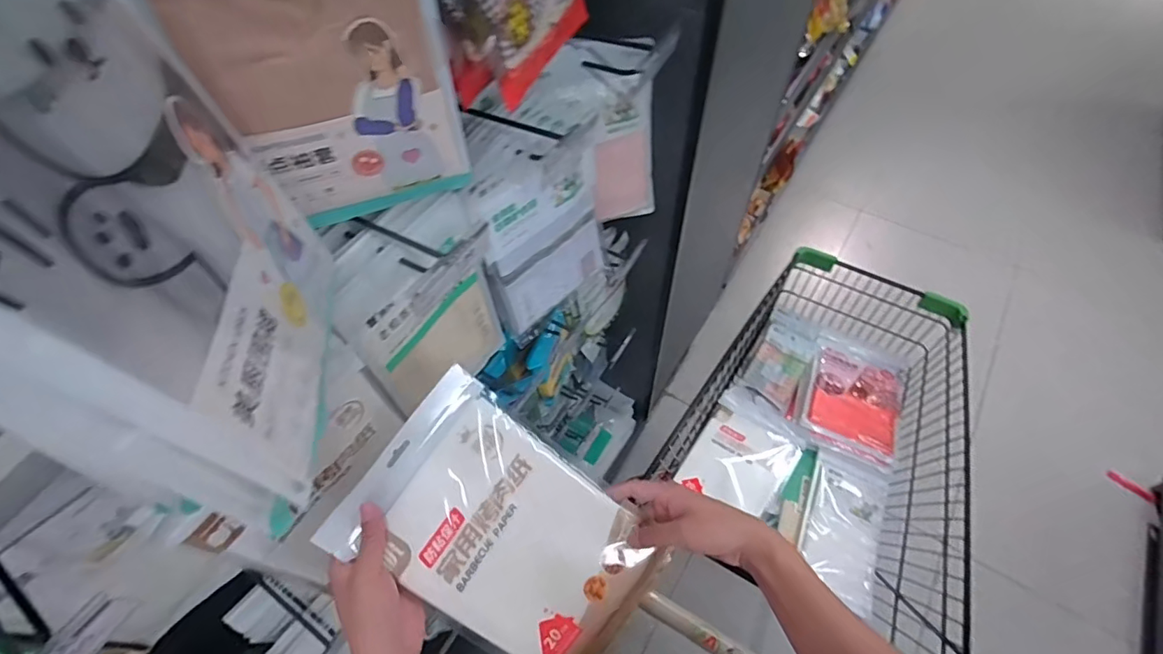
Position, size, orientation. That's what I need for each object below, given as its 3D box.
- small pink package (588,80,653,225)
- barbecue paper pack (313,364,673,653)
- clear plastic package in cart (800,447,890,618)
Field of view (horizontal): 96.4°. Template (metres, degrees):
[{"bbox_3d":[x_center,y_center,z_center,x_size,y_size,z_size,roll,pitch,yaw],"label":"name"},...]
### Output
[{"bbox_3d":[0.067,-0.262,0.820,0.103,0.217,0.027,-9,58,-4],"label":"small pink package"},{"bbox_3d":[-0.069,0.210,0.523,0.301,0.024,0.184,41,74,-10],"label":"barbecue paper pack"},{"bbox_3d":[0.532,0.396,1.052,0.132,0.023,0.274,19,60,14],"label":"clear plastic package in cart"}]

